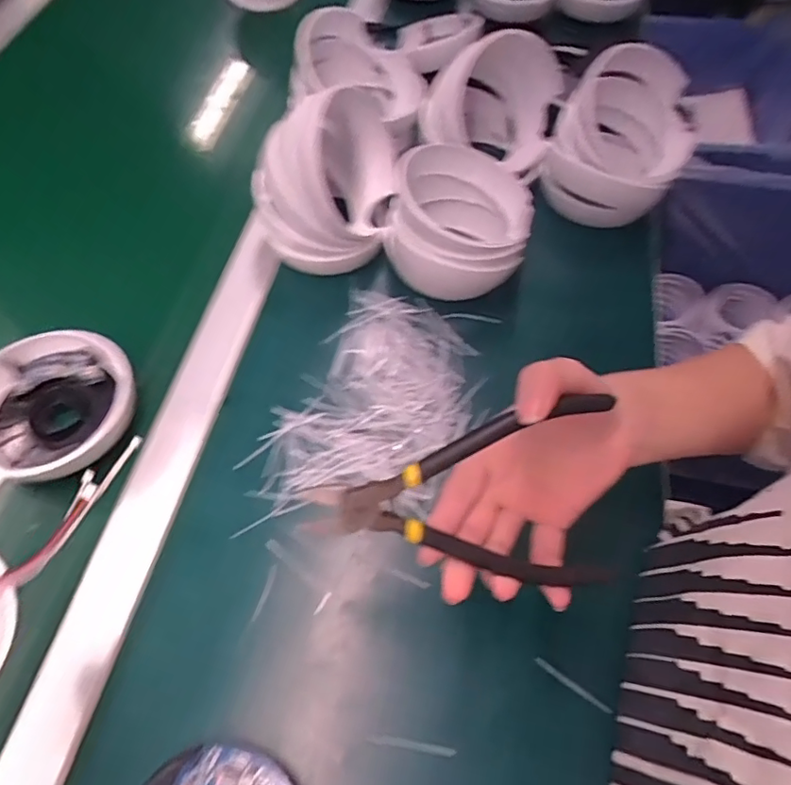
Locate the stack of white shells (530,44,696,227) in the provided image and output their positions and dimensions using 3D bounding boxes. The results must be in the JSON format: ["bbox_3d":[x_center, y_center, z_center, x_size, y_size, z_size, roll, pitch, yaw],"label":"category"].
[{"bbox_3d":[0.211,-0.247,0.524,0.121,0.099,0.158,17,63,10],"label":"stack of white shells"}]

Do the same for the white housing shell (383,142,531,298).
[{"bbox_3d":[0.055,-0.146,0.477,0.112,0.085,0.121,12,62,8],"label":"white housing shell"}]

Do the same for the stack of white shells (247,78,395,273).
[{"bbox_3d":[-0.056,-0.179,0.481,0.100,0.108,0.119,12,62,8],"label":"stack of white shells"}]

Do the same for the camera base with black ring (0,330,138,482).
[{"bbox_3d":[-0.251,0.015,0.414,0.114,0.042,0.109,0,59,0],"label":"camera base with black ring"}]

